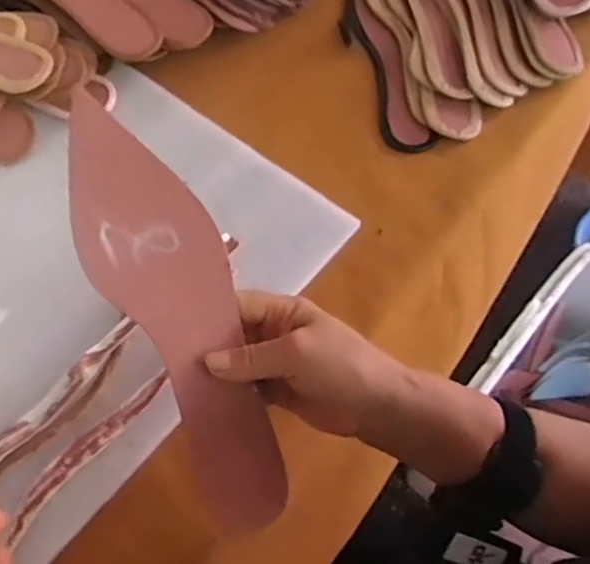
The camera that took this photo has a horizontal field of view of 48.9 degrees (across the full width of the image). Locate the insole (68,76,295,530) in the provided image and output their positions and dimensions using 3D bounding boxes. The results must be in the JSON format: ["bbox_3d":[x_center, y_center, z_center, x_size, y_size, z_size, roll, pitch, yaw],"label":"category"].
[{"bbox_3d":[-0.060,0.020,0.369,0.072,0.007,0.249,-29,96,-22],"label":"insole"}]

